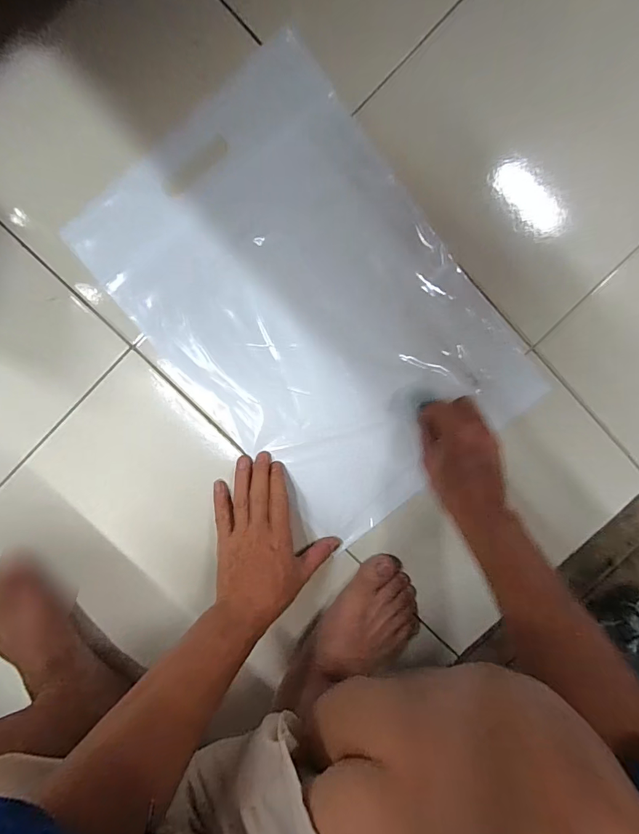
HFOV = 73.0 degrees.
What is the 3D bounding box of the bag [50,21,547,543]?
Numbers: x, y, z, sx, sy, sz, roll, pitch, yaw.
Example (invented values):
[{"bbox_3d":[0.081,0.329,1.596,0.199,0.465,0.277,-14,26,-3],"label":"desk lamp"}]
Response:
[{"bbox_3d":[-0.006,-0.106,0.452,0.298,0.016,0.433,-40,98,6],"label":"bag"}]

